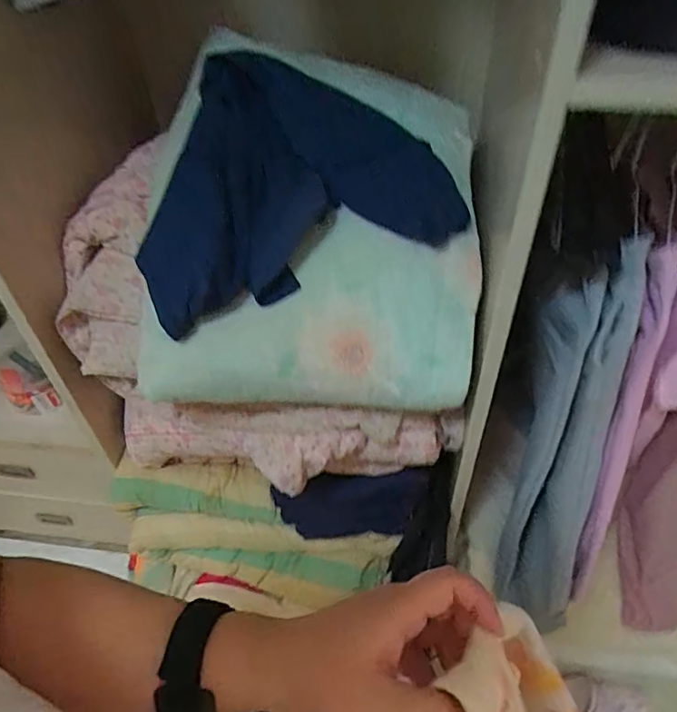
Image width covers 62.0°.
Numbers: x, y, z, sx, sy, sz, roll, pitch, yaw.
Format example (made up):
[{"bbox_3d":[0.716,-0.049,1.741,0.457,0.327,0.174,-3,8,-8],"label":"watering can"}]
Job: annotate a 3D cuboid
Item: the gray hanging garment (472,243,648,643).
[{"bbox_3d":[0.318,0.136,0.822,0.147,0.628,0.279,12,48,14],"label":"gray hanging garment"}]

